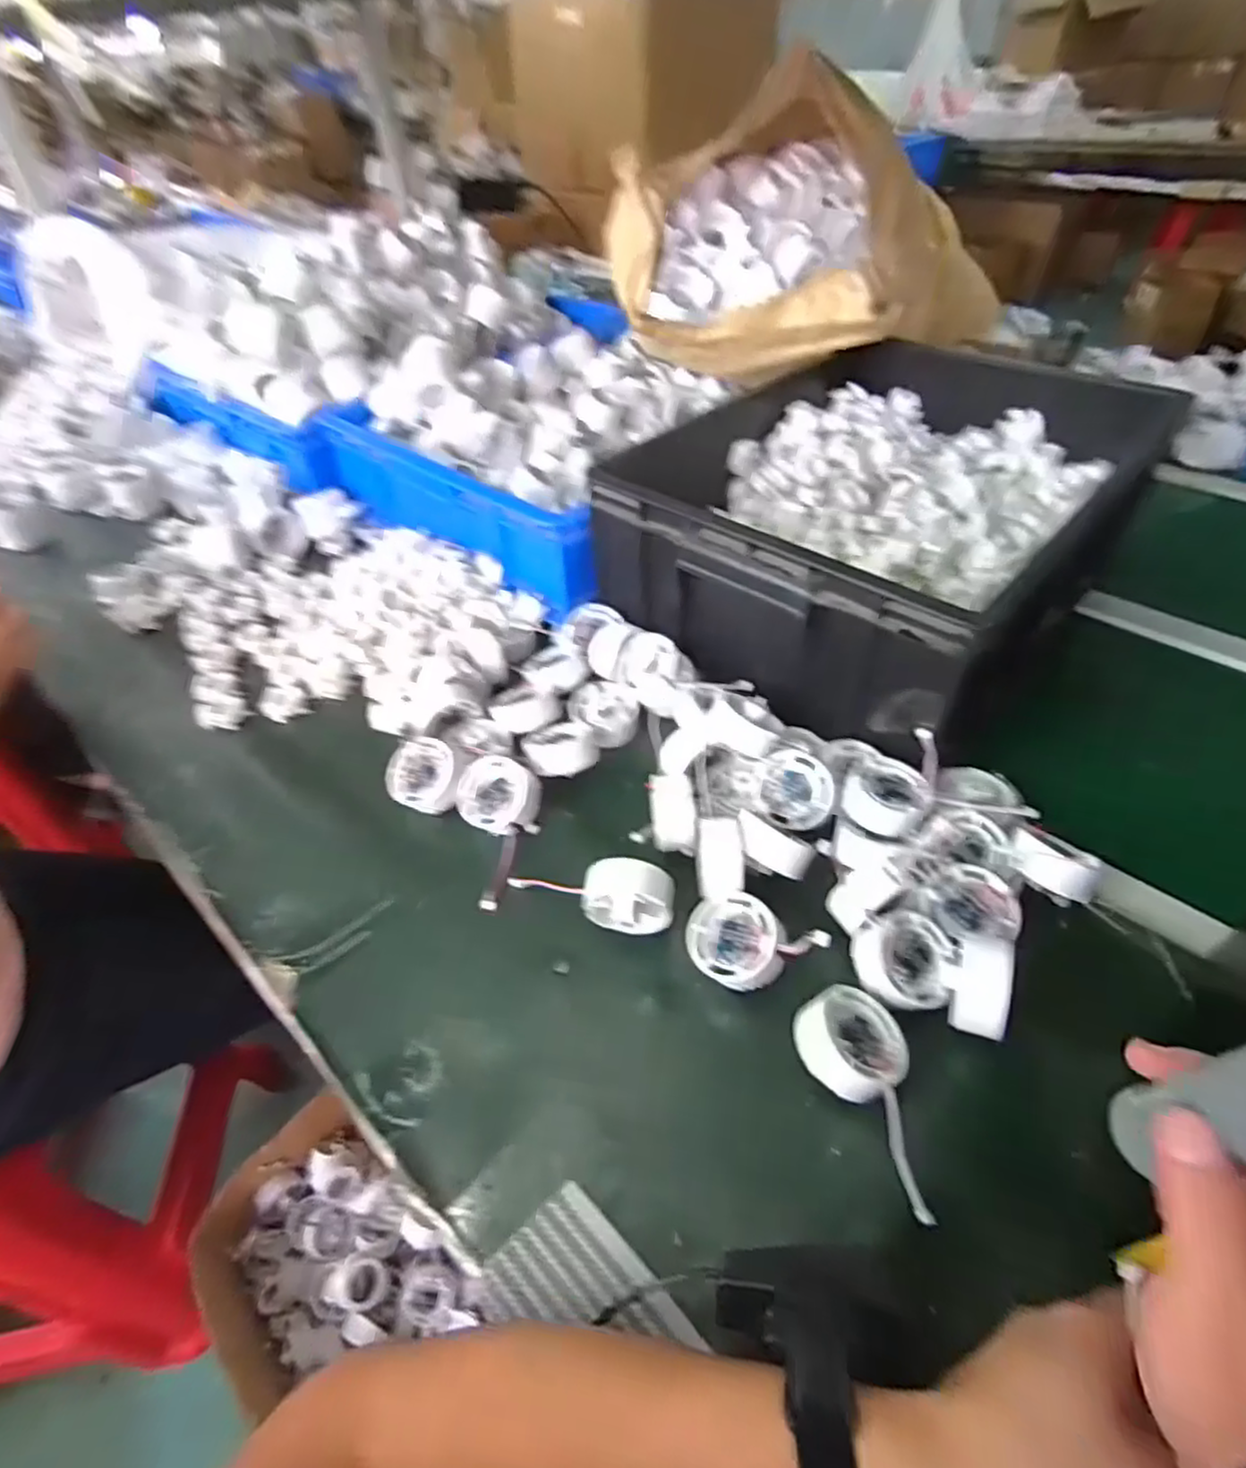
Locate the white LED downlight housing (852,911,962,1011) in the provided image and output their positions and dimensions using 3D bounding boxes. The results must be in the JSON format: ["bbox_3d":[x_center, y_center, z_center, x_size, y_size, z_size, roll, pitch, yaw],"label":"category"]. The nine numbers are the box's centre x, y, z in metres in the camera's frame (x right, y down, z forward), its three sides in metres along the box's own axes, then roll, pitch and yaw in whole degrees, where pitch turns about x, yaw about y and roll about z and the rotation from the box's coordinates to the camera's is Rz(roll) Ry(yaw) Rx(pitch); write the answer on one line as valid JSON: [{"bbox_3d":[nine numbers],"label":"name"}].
[{"bbox_3d":[0.169,0.132,0.420,0.054,0.026,0.053,-1,46,1],"label":"white LED downlight housing"}]

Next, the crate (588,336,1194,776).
[{"bbox_3d":[0.243,-0.218,0.665,0.357,0.149,0.470,34,56,30],"label":"crate"}]

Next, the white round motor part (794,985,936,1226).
[{"bbox_3d":[0.140,0.191,0.382,0.059,0.042,0.106,-23,50,-19],"label":"white round motor part"}]

